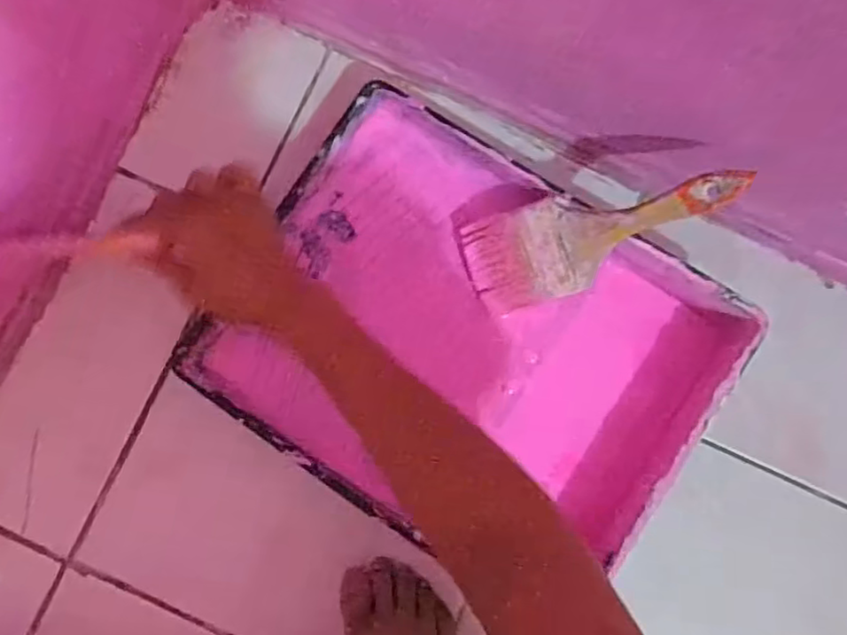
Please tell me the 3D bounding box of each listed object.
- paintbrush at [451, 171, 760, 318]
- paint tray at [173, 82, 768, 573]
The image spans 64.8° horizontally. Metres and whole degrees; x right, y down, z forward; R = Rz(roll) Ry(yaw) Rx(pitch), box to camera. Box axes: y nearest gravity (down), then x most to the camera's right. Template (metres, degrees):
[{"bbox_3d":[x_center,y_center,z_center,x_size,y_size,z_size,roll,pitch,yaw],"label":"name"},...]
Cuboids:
[{"bbox_3d":[0.126,-0.061,0.484,0.196,0.013,0.073,-17,92,24],"label":"paintbrush"},{"bbox_3d":[0.030,0.019,0.508,0.345,0.066,0.267,33,85,3],"label":"paint tray"}]

